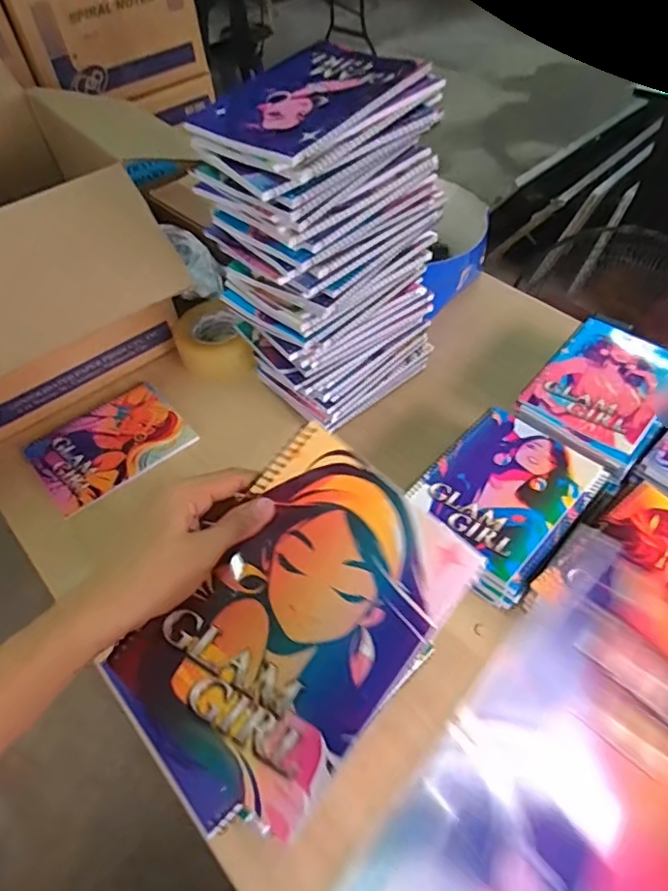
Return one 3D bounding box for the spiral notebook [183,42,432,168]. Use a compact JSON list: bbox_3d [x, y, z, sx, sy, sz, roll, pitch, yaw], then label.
[{"bbox_3d":[-0.021,-0.333,0.536,0.163,0.015,0.193,36,67,29],"label":"spiral notebook"}]

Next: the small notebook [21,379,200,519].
[{"bbox_3d":[-0.315,-0.002,0.782,0.195,0.015,0.152,-36,58,-22],"label":"small notebook"}]

